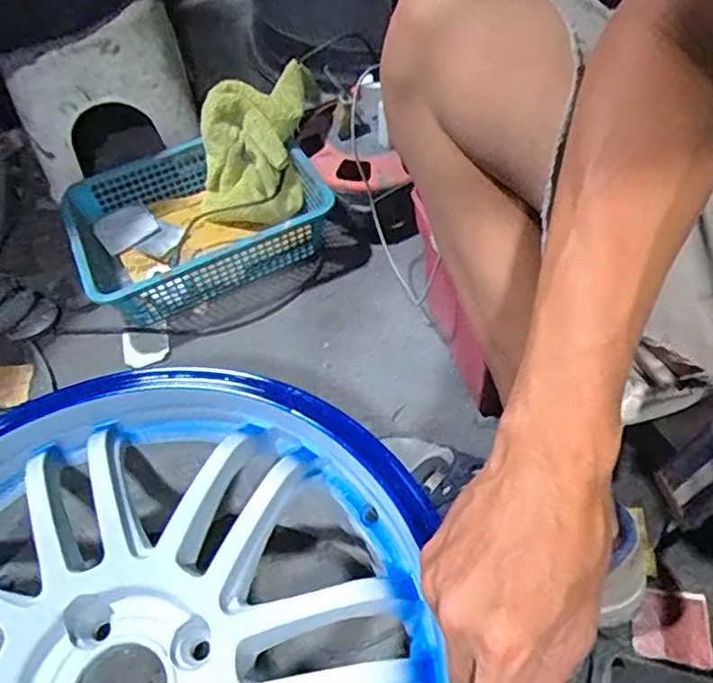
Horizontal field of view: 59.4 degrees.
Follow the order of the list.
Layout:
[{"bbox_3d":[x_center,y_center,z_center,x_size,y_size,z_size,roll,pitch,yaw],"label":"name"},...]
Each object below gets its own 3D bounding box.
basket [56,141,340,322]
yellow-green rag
[{"bbox_3d":[-0.192,-0.142,0.784,0.298,0.094,0.213,-25,57,-12],"label":"basket"},{"bbox_3d":[-0.121,-0.234,0.774,0.165,0.130,0.112,-18,54,-8],"label":"yellow-green rag"}]

